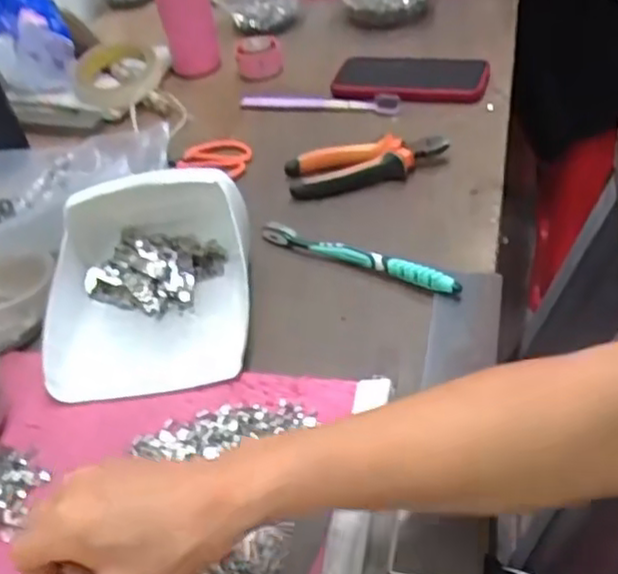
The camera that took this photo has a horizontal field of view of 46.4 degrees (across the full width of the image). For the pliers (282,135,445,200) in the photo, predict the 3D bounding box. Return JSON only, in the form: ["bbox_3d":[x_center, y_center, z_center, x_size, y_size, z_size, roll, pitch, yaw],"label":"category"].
[{"bbox_3d":[0.055,-0.120,0.677,0.150,0.024,0.054,-11,42,1],"label":"pliers"}]

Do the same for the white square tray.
[{"bbox_3d":[-0.125,-0.012,0.550,0.153,0.080,0.175,-3,44,4],"label":"white square tray"}]

